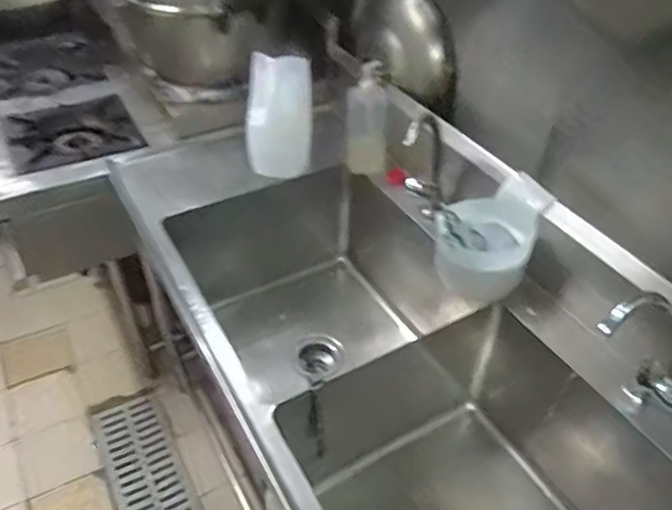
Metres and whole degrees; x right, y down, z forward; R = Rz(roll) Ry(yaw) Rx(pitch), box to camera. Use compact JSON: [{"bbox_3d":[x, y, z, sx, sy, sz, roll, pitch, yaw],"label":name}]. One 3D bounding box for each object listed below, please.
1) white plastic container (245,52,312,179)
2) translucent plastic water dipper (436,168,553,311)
[{"bbox_3d":[-0.129,-0.304,1.330,0.137,0.288,0.096,4,41,2],"label":"white plastic container"},{"bbox_3d":[0.267,-0.026,1.042,0.156,0.168,0.178,22,44,21],"label":"translucent plastic water dipper"}]

